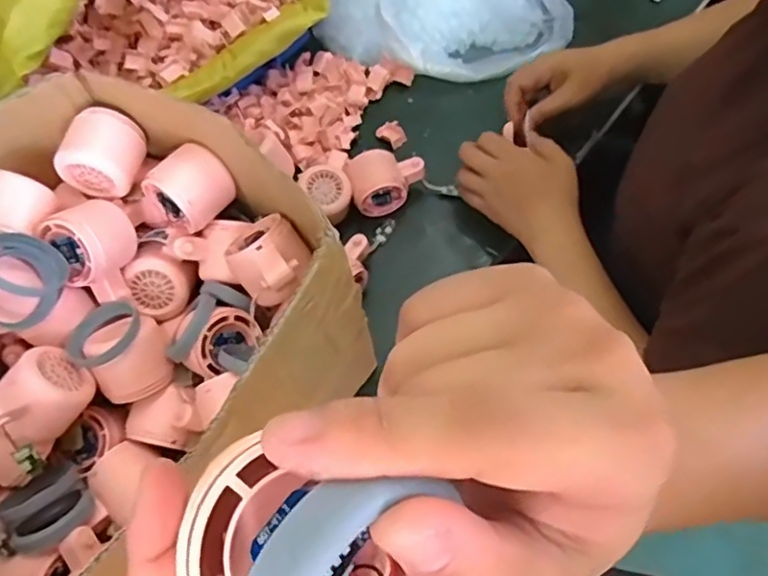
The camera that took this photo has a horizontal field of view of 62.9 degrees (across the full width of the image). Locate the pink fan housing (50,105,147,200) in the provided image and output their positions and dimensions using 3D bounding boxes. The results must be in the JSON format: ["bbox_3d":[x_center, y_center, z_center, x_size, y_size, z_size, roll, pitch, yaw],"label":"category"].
[{"bbox_3d":[-0.224,-0.110,0.498,0.057,0.042,0.058,5,66,5],"label":"pink fan housing"}]

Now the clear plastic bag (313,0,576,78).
[{"bbox_3d":[0.078,-0.359,0.764,0.300,0.098,0.178,15,67,9],"label":"clear plastic bag"}]

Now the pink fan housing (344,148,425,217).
[{"bbox_3d":[0.002,-0.118,0.693,0.081,0.044,0.063,-14,66,-3],"label":"pink fan housing"}]

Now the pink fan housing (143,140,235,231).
[{"bbox_3d":[-0.159,-0.079,0.505,0.064,0.054,0.062,34,71,16],"label":"pink fan housing"}]

